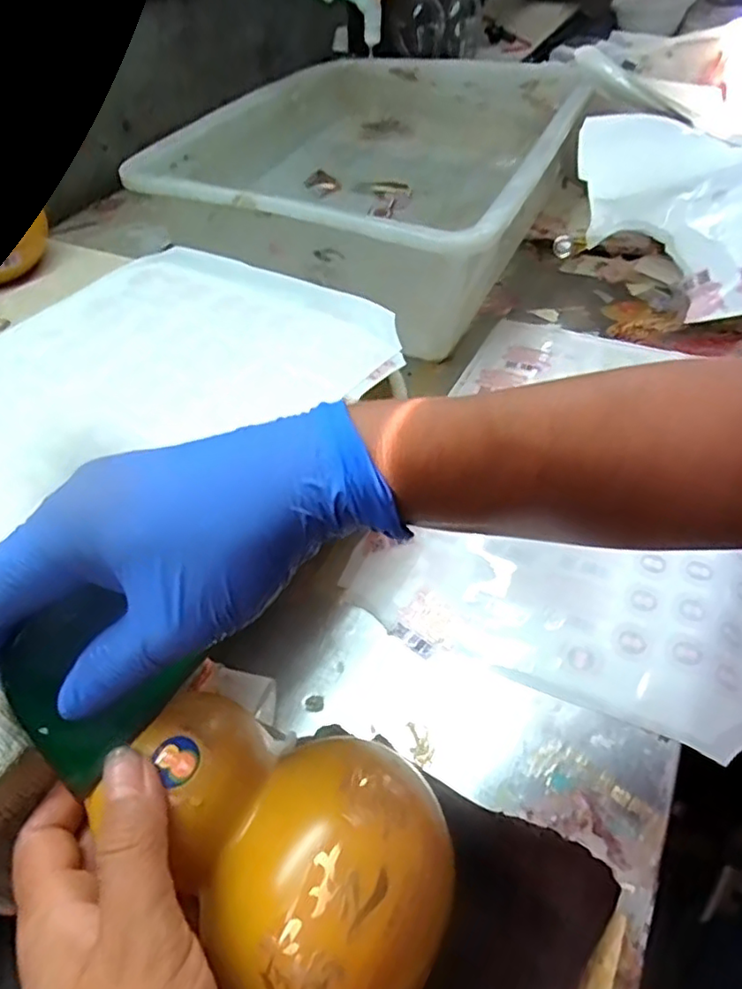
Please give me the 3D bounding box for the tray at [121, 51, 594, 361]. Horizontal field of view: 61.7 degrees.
[{"bbox_3d":[0.019,-0.357,0.710,0.368,0.141,0.460,19,52,15],"label":"tray"}]

